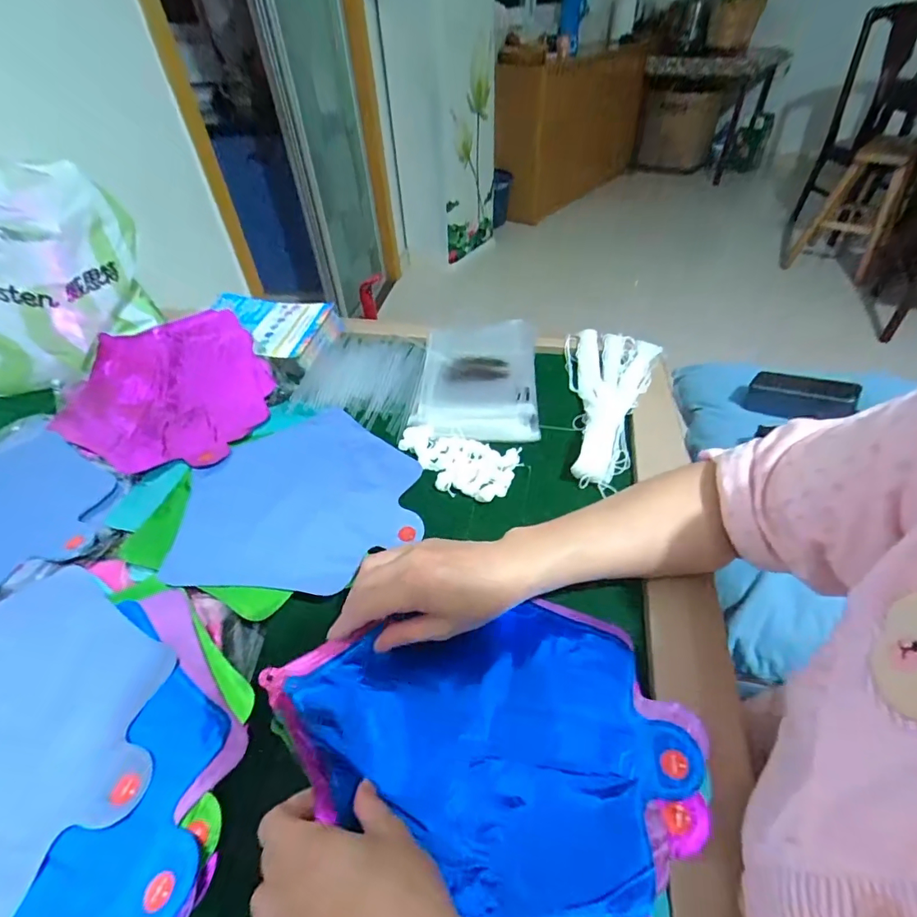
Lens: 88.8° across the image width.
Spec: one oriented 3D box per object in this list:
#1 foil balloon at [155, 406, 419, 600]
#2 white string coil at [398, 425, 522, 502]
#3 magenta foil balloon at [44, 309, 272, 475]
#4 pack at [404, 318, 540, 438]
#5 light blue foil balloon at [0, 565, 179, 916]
[{"bbox_3d":[-0.156,0.031,0.458,0.219,0.015,0.225,-9,44,-7],"label":"foil balloon"},{"bbox_3d":[-0.006,0.002,0.495,0.131,0.012,0.074,14,46,16],"label":"white string coil"},{"bbox_3d":[-0.369,-0.103,0.579,0.298,0.045,0.223,21,49,22],"label":"magenta foil balloon"},{"bbox_3d":[0.026,-0.106,0.591,0.144,0.024,0.218,2,44,4],"label":"pack"},{"bbox_3d":[-0.318,0.181,0.312,0.219,0.012,0.226,-1,44,1],"label":"light blue foil balloon"}]

